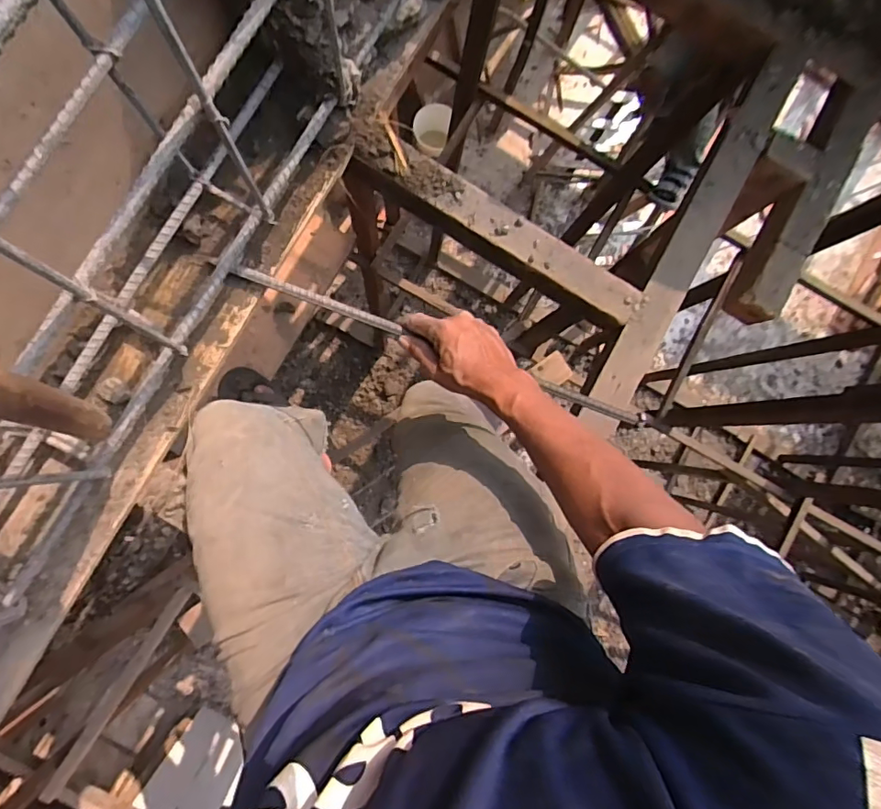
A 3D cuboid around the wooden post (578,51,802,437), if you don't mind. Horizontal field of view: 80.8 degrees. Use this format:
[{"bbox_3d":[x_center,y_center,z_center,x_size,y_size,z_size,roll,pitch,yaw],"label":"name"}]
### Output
[{"bbox_3d":[0.329,-0.218,0.663,0.052,0.033,0.565,30,85,-3],"label":"wooden post"}]

